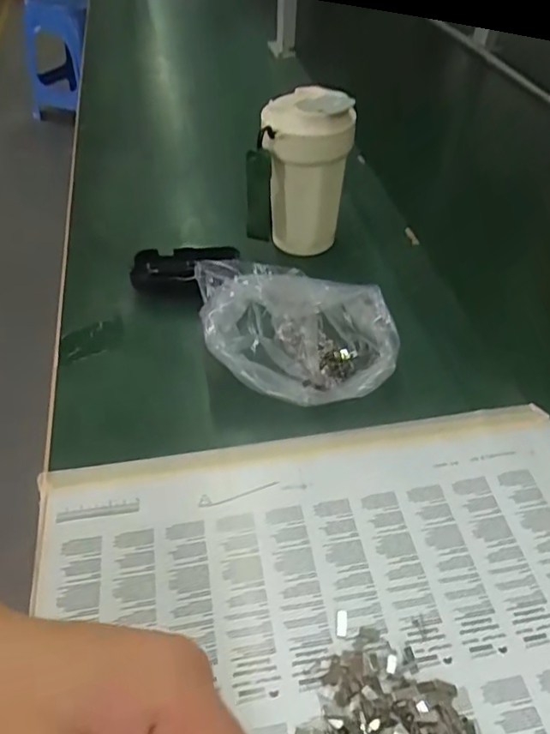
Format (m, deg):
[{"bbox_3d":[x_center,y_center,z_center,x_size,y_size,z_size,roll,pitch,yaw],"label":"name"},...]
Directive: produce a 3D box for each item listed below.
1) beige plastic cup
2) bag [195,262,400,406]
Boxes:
[{"bbox_3d":[0.031,-0.195,0.564,0.086,0.139,0.079,4,46,4],"label":"beige plastic cup"},{"bbox_3d":[0.015,-0.040,0.483,0.166,0.077,0.151,-2,46,-2],"label":"bag"}]

